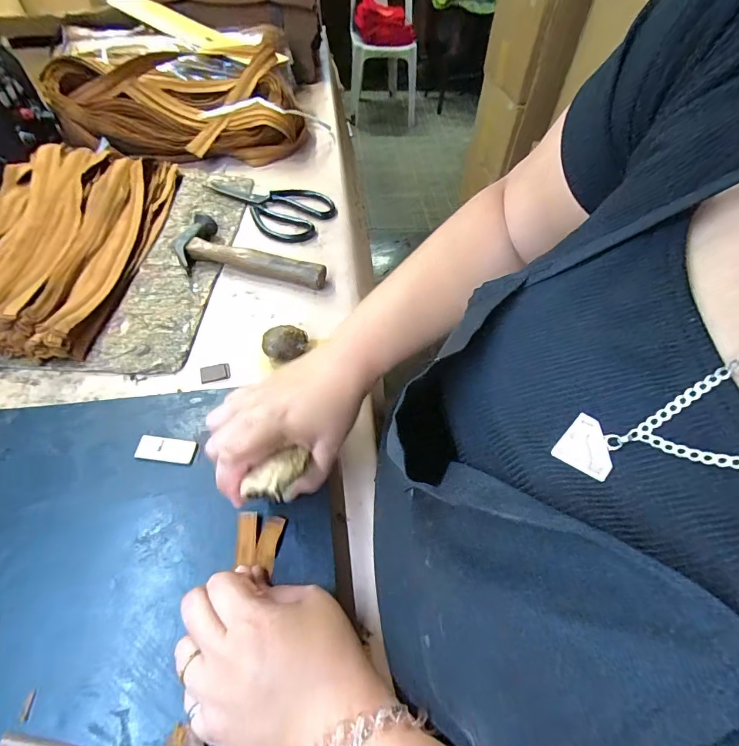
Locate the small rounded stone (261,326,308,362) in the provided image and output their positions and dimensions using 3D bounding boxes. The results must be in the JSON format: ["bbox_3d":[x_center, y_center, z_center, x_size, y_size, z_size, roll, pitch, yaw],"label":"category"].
[{"bbox_3d":[-0.091,-0.032,0.445,0.047,0.032,0.029,-22,57,-19],"label":"small rounded stone"}]

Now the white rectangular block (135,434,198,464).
[{"bbox_3d":[-0.178,0.066,0.360,0.050,0.004,0.022,5,53,1],"label":"white rectangular block"}]

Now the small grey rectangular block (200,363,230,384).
[{"bbox_3d":[-0.164,0.000,0.438,0.030,0.004,0.021,-13,54,-13],"label":"small grey rectangular block"}]

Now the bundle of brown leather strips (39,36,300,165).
[{"bbox_3d":[-0.306,-0.436,0.679,0.380,0.106,0.160,-10,54,-10],"label":"bundle of brown leather strips"}]

